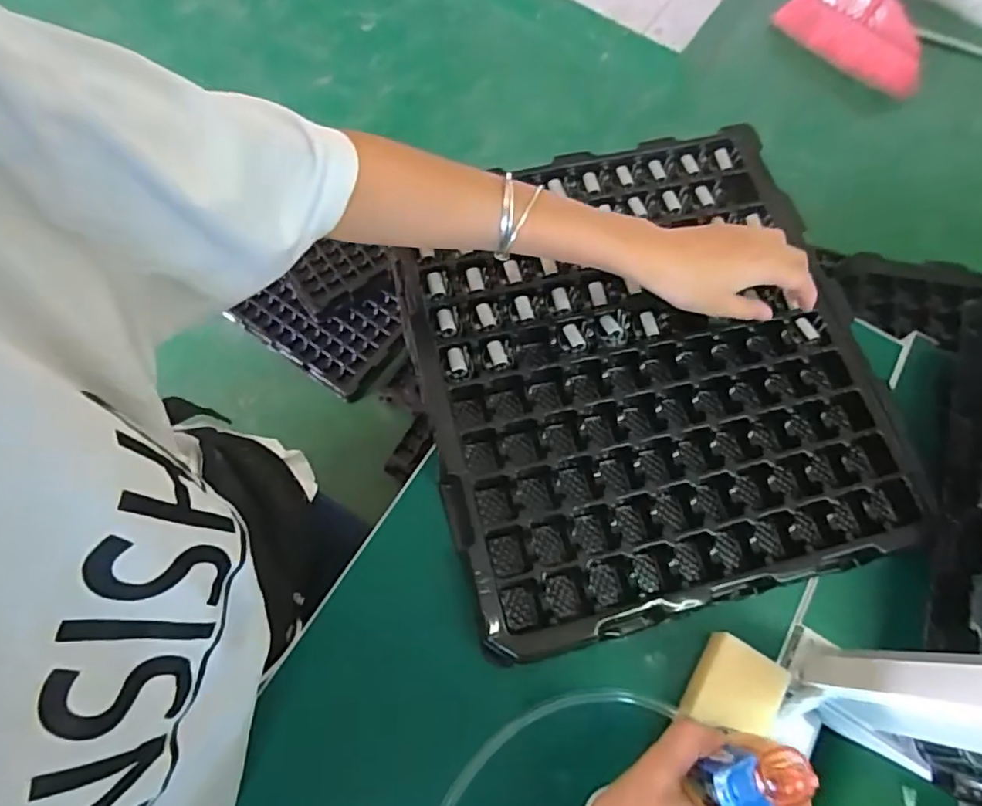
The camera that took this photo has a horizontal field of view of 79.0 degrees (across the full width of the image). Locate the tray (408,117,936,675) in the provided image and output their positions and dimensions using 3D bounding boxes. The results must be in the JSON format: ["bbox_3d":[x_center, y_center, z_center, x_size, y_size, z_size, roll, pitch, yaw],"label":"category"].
[{"bbox_3d":[0.120,-0.040,0.487,0.350,0.036,0.388,-12,71,-6],"label":"tray"}]

